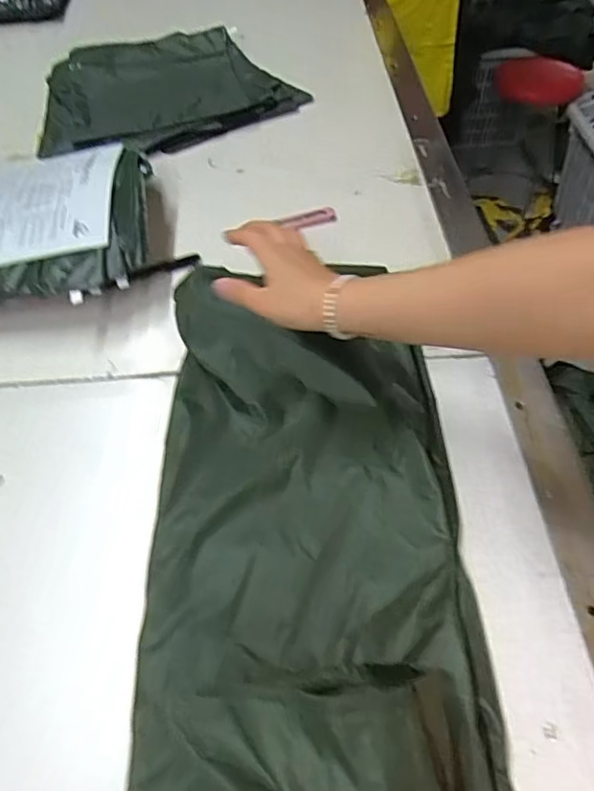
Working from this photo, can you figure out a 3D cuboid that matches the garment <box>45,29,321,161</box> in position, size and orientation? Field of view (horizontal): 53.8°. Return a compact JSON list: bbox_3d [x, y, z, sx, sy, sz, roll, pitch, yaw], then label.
[{"bbox_3d":[-0.214,-0.487,0.920,0.376,0.034,0.294,-20,55,-12],"label":"garment"}]

